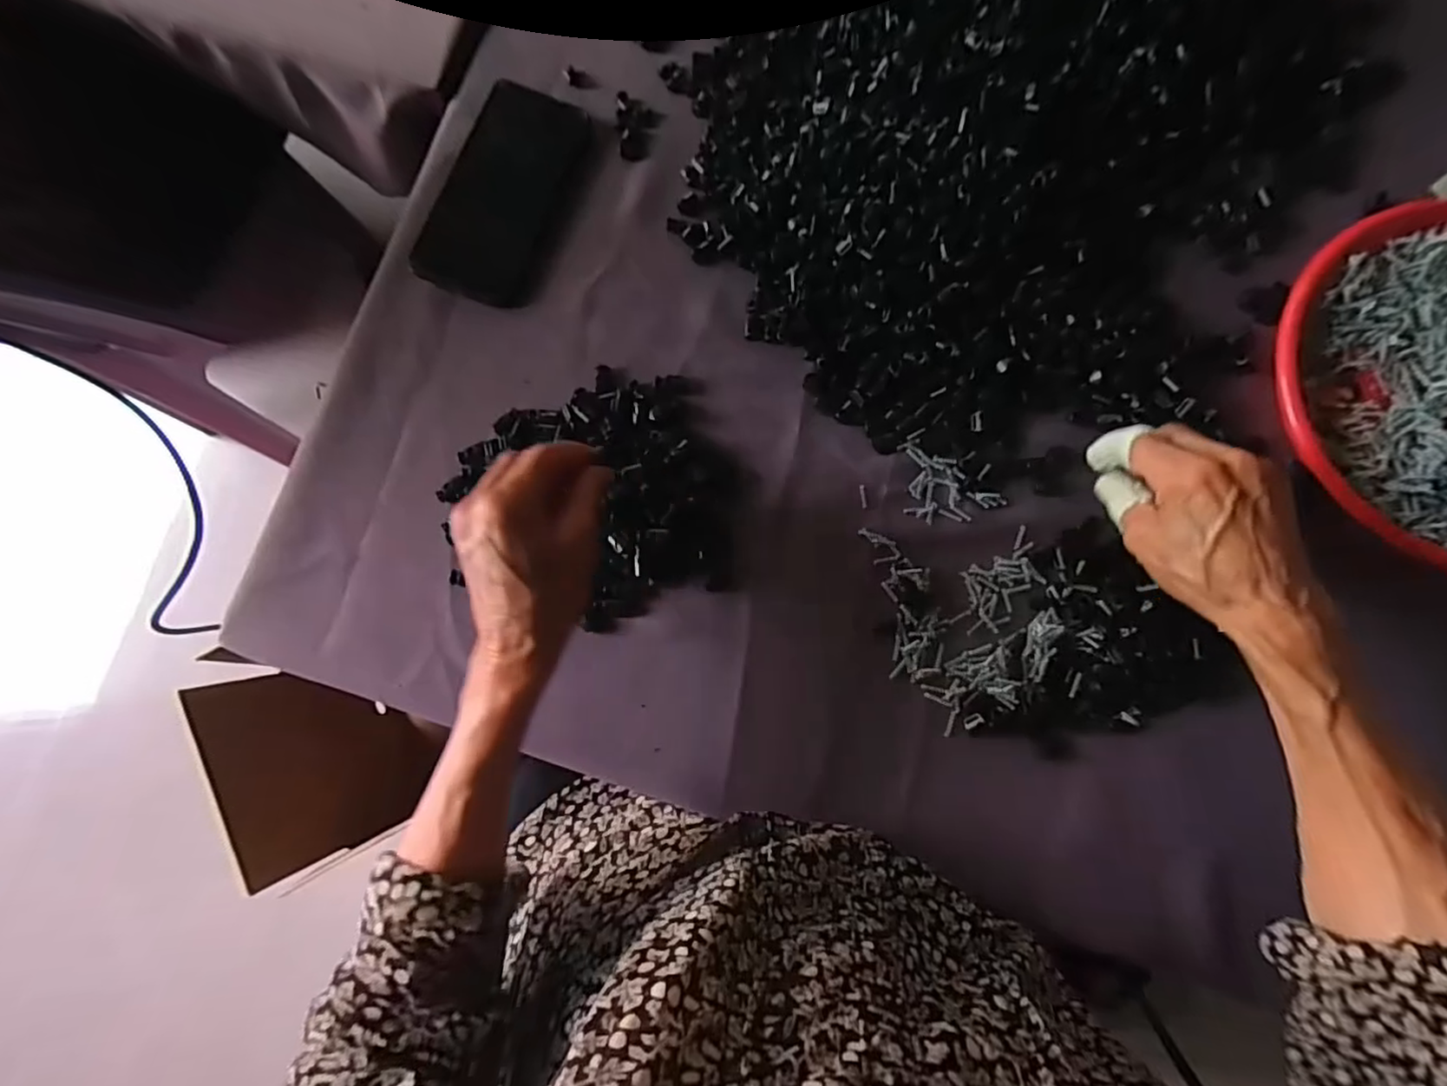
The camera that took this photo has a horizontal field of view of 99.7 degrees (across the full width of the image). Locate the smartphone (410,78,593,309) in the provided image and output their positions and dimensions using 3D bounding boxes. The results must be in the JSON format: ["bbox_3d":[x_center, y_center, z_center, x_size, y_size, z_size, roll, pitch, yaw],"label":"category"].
[{"bbox_3d":[-0.156,-0.253,0.439,0.084,0.012,0.161,19,83,5],"label":"smartphone"}]

